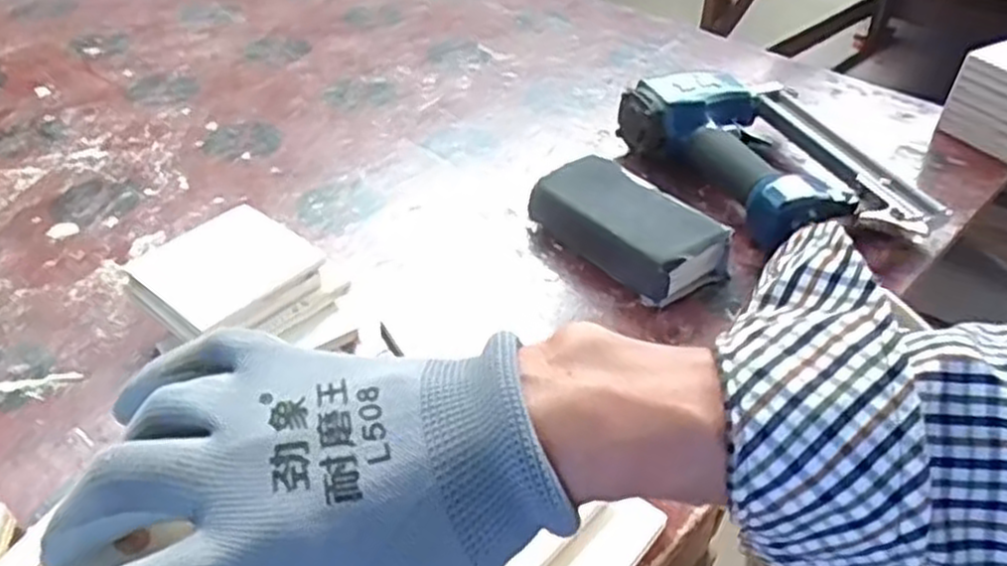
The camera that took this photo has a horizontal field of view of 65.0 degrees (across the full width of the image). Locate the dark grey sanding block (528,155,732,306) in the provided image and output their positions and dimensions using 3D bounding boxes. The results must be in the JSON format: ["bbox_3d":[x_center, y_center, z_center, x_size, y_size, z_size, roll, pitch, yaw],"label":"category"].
[{"bbox_3d":[0.093,-0.042,0.582,0.076,0.039,0.137,-29,49,-30],"label":"dark grey sanding block"}]

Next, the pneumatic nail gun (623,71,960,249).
[{"bbox_3d":[0.218,-0.105,0.641,0.160,0.060,0.220,-17,44,-19],"label":"pneumatic nail gun"}]

